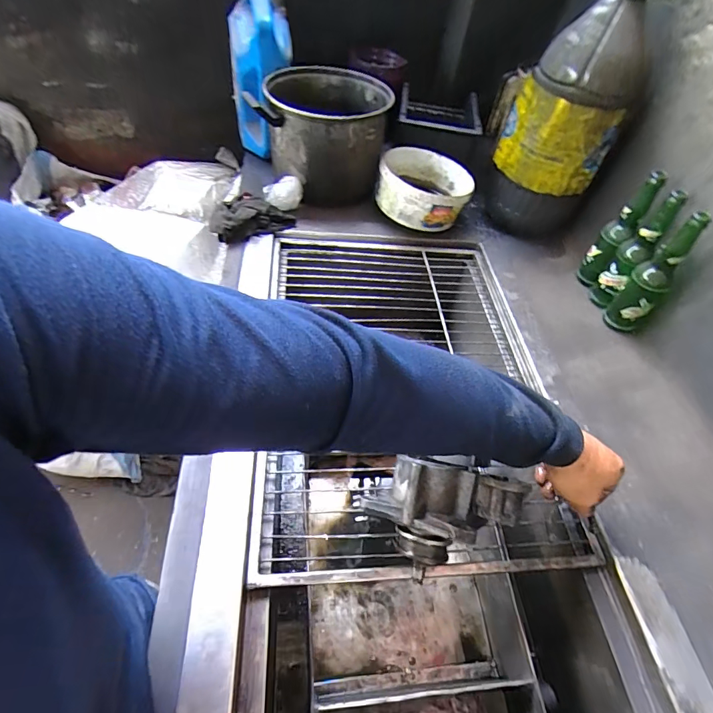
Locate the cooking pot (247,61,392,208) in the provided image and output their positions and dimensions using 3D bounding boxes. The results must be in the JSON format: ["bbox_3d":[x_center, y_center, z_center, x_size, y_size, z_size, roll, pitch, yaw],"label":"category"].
[{"bbox_3d":[-0.068,-0.472,0.873,0.251,0.203,0.263,4,52,-5],"label":"cooking pot"}]

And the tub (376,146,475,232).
[{"bbox_3d":[0.146,-0.359,0.882,0.199,0.109,0.200,12,52,1],"label":"tub"}]

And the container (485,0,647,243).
[{"bbox_3d":[0.390,-0.469,0.791,0.206,0.415,0.230,16,52,4],"label":"container"}]

